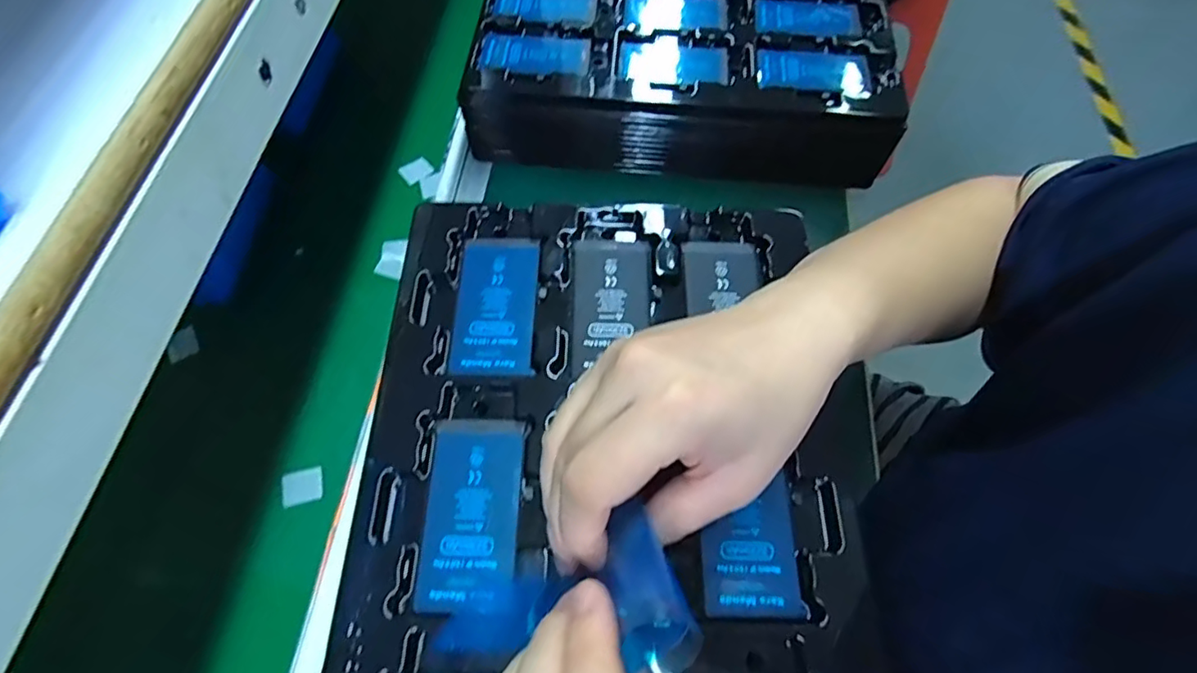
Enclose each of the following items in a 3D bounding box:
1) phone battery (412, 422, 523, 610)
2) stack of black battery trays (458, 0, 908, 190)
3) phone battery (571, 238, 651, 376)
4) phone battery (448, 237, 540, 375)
[{"bbox_3d":[-0.058,0.078,0.263,0.041,0.004,0.083,0,63,1],"label":"phone battery"},{"bbox_3d":[0.070,-0.245,0.495,0.332,0.068,0.241,7,63,4],"label":"stack of black battery trays"},{"bbox_3d":[0.008,-0.020,0.312,0.042,0.004,0.082,0,63,1],"label":"phone battery"},{"bbox_3d":[-0.055,-0.019,0.311,0.042,0.004,0.084,0,63,1],"label":"phone battery"}]

